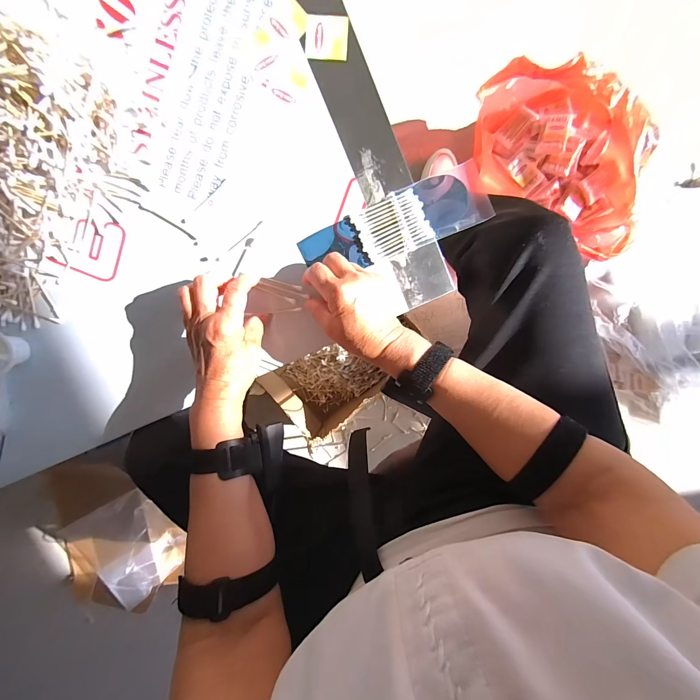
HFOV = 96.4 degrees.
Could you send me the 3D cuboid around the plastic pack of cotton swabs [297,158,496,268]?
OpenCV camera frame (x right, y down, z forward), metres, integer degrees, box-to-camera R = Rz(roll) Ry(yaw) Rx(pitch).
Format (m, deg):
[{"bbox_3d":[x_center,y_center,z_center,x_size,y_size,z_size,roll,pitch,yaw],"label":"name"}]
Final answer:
[{"bbox_3d":[0.050,-0.140,0.352,0.211,0.007,0.063,-20,98,4],"label":"plastic pack of cotton swabs"}]

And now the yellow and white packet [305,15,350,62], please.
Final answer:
[{"bbox_3d":[-0.024,-0.329,0.328,0.044,0.004,0.040,3,99,1],"label":"yellow and white packet"}]

